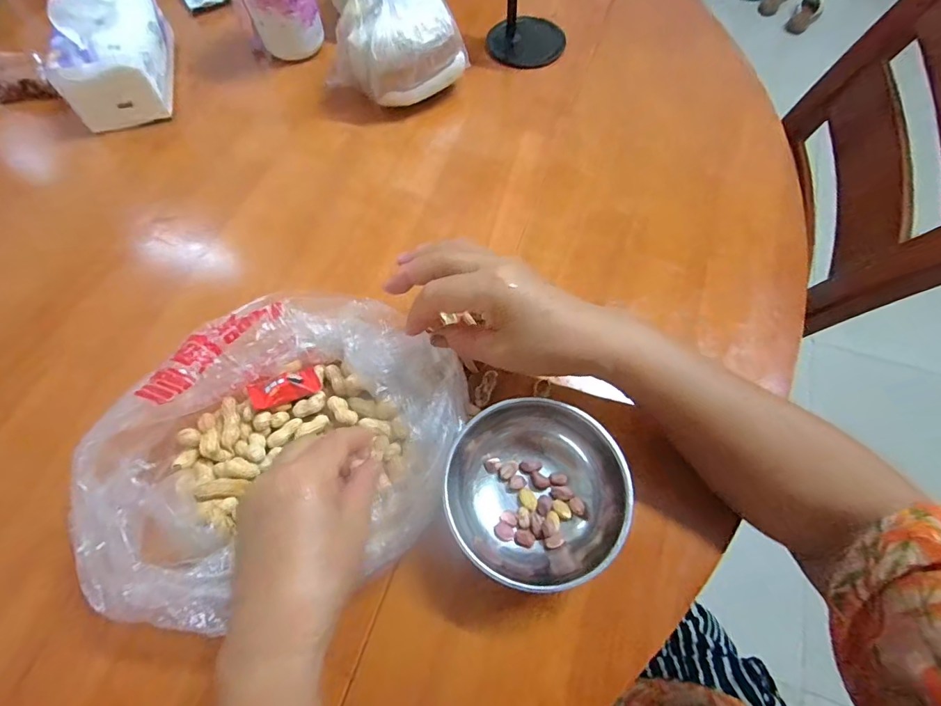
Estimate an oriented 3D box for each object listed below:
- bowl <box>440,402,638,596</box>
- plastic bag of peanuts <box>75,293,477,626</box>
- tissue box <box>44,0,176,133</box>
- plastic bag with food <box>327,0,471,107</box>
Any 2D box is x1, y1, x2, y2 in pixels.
[{"bbox_3d":[0.042,0.094,0.311,0.115,0.062,0.110,-1,66,1],"label":"bowl"},{"bbox_3d":[-0.124,0.065,0.316,0.202,0.084,0.232,29,70,13],"label":"plastic bag of peanuts"},{"bbox_3d":[-0.391,-0.341,0.496,0.088,0.098,0.158,-11,66,-4],"label":"tissue box"},{"bbox_3d":[-0.085,-0.331,0.475,0.129,0.120,0.109,-32,69,-12],"label":"plastic bag with food"}]

